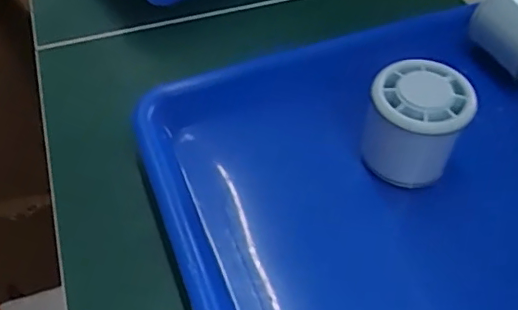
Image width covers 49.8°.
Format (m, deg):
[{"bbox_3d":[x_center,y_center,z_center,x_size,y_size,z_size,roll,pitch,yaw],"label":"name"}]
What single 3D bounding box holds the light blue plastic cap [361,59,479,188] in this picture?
[{"bbox_3d":[0.092,-0.017,0.336,0.056,0.058,0.050,21,53,15],"label":"light blue plastic cap"}]

